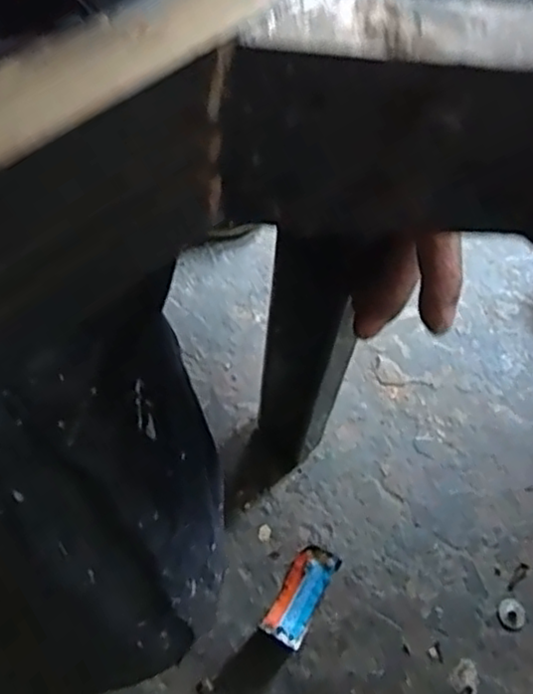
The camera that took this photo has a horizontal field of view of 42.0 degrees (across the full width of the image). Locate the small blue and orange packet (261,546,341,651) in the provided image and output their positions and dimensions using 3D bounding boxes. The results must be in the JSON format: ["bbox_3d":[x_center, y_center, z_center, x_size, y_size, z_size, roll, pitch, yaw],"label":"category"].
[{"bbox_3d":[0.025,0.179,0.501,0.030,0.012,0.070,29,59,8],"label":"small blue and orange packet"}]

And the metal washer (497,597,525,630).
[{"bbox_3d":[0.181,0.197,0.512,0.021,0.004,0.021,4,59,-7],"label":"metal washer"}]

